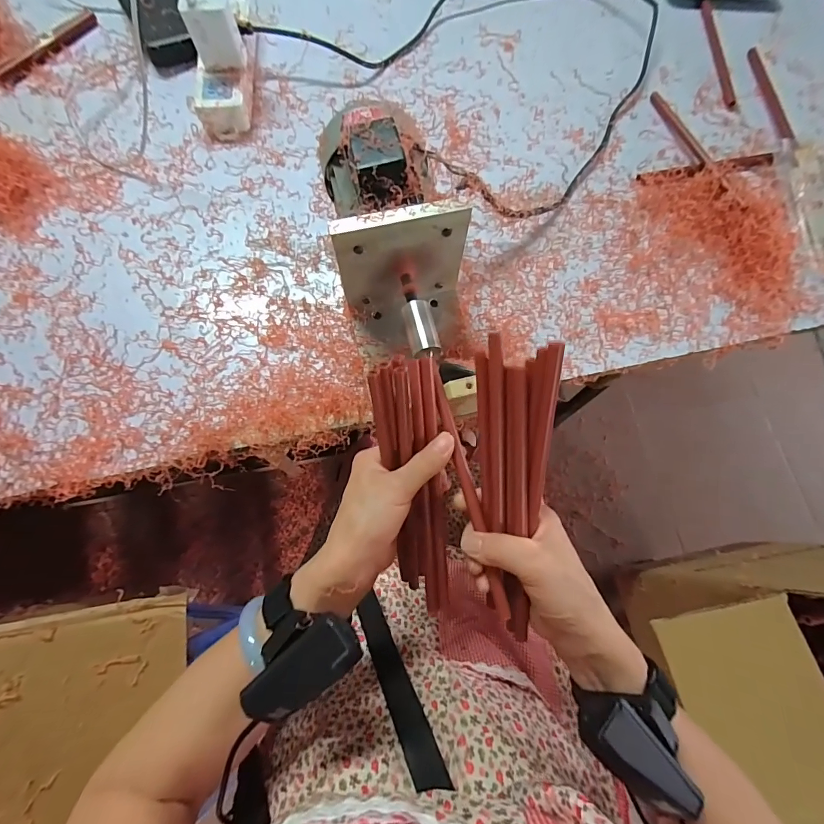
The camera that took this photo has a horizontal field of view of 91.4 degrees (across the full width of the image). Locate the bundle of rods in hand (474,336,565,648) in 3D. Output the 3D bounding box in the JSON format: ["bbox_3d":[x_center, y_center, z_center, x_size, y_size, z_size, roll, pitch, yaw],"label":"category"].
[{"bbox_3d":[0.071,0.058,0.284,0.045,0.032,0.211,-1,103,-1],"label":"bundle of rods in hand"}]

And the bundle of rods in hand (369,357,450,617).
[{"bbox_3d":[0.003,0.059,0.320,0.048,0.045,0.201,-6,104,-2],"label":"bundle of rods in hand"}]

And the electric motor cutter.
[{"bbox_3d":[-0.012,-0.153,0.368,0.109,0.131,0.221,-8,74,-3],"label":"electric motor cutter"}]

